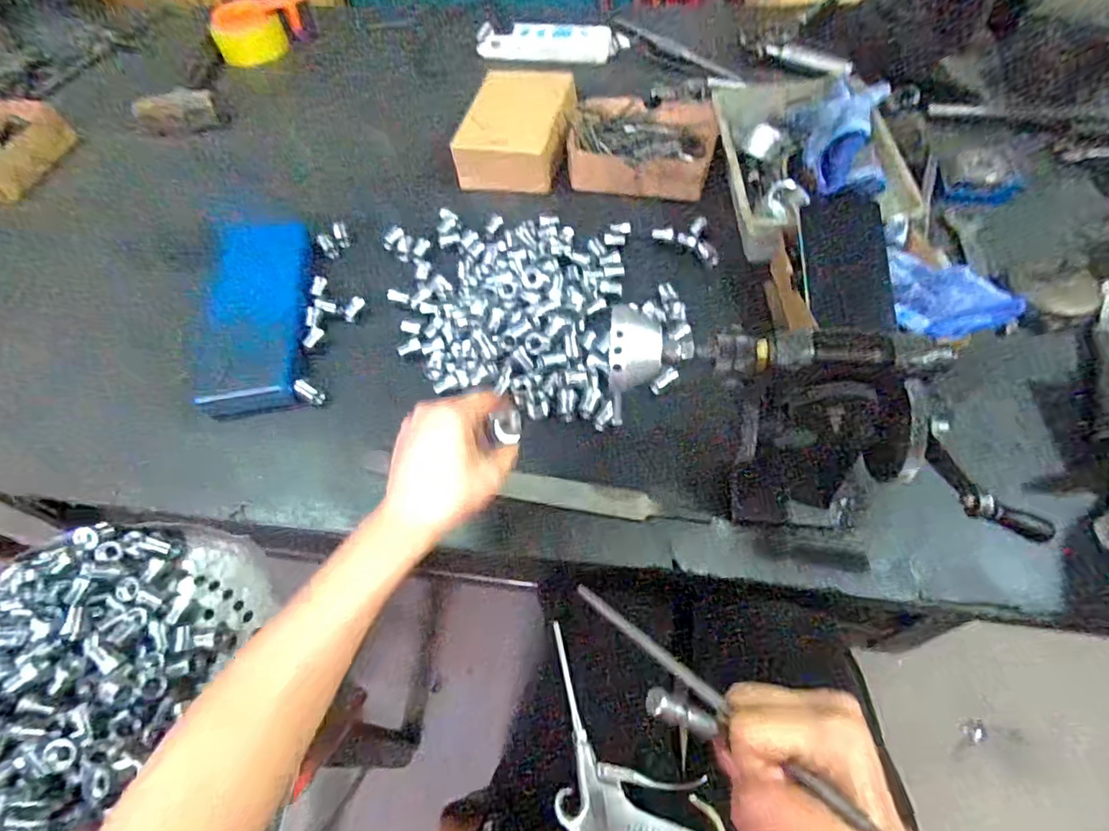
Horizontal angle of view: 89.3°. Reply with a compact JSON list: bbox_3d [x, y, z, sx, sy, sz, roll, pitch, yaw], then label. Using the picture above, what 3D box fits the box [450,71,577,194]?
[{"bbox_3d":[-0.048,-0.364,0.709,0.134,0.056,0.158,7,60,8],"label":"box"}]

